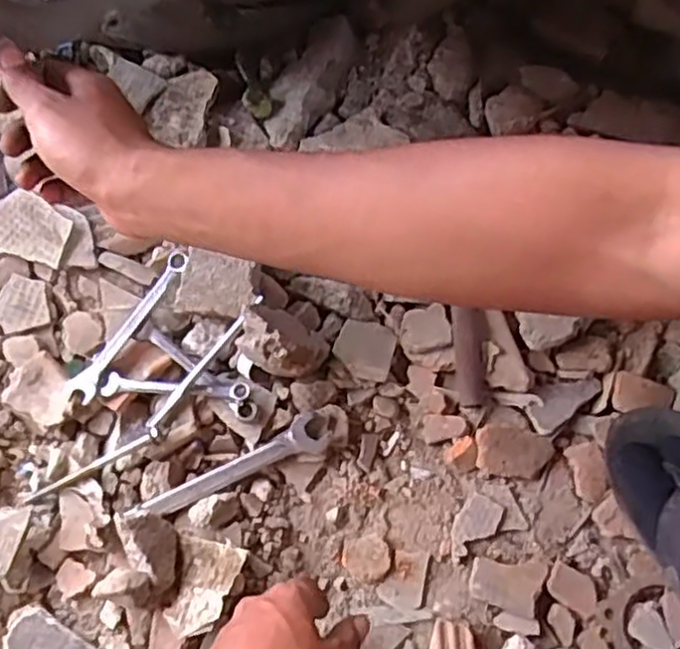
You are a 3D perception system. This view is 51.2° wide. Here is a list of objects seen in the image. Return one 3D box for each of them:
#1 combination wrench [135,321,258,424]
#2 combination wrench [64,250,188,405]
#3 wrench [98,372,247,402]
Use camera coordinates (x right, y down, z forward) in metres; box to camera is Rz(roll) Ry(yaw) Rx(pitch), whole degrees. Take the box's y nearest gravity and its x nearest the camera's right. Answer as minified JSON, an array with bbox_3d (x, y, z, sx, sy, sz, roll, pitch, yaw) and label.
[{"bbox_3d":[-0.122,0.041,0.606,0.124,0.011,0.019,38,76,9],"label":"combination wrench"},{"bbox_3d":[-0.177,0.002,0.603,0.024,0.005,0.151,37,81,-2],"label":"combination wrench"},{"bbox_3d":[-0.137,0.053,0.598,0.122,0.009,0.019,2,73,-1],"label":"wrench"}]

